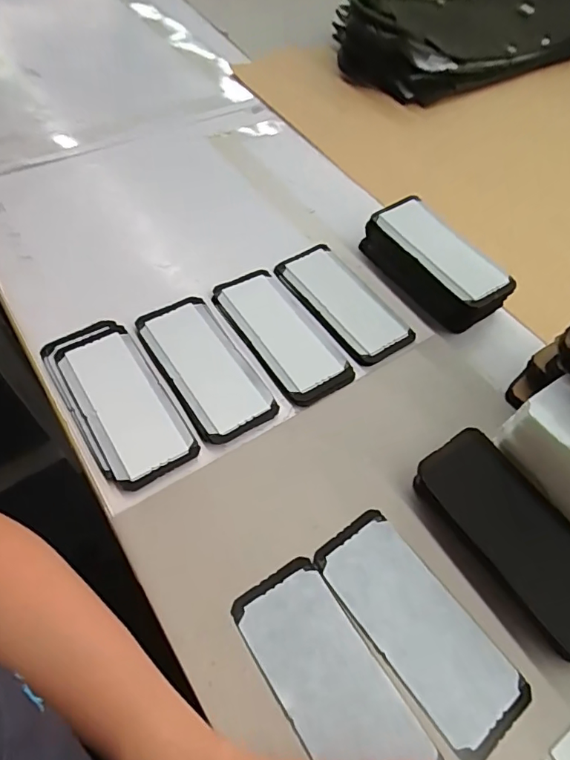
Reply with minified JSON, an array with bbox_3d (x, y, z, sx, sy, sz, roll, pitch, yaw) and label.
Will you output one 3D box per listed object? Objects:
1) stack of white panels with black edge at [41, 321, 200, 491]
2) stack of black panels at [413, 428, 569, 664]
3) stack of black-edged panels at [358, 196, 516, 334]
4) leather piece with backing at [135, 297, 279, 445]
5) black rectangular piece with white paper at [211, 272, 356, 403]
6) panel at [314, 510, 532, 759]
[{"bbox_3d":[-0.150,0.017,0.432,0.077,0.013,0.169,-29,64,-21],"label":"stack of white panels with black edge"},{"bbox_3d":[0.189,0.122,0.383,0.077,0.021,0.175,-29,64,-21],"label":"stack of black panels"},{"bbox_3d":[0.164,-0.128,0.530,0.072,0.054,0.163,-27,63,-19],"label":"stack of black-edged panels"},{"bbox_3d":[-0.077,-0.015,0.461,0.073,0.007,0.160,-27,63,-20],"label":"leather piece with backing"},{"bbox_3d":[-0.006,-0.047,0.489,0.068,0.011,0.162,-29,64,-20],"label":"black rectangular piece with white paper"},{"bbox_3d":[0.098,0.179,0.357,0.073,0.010,0.162,-32,65,-22],"label":"panel"}]

